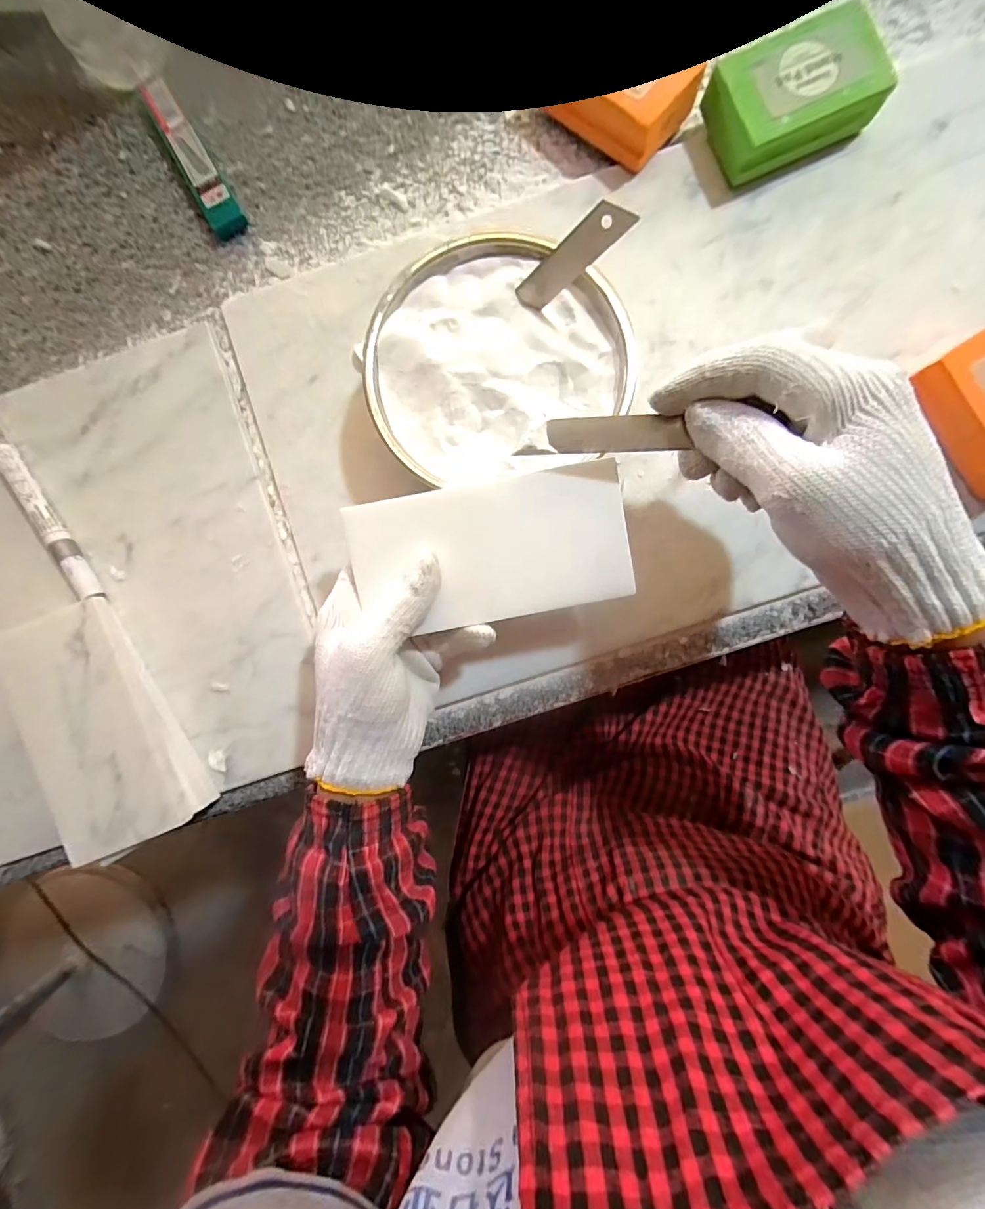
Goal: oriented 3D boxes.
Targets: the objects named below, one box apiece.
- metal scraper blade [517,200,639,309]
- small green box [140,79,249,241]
[{"bbox_3d":[0.041,-0.181,0.246,0.017,0.066,0.004,38,56,-26],"label":"metal scraper blade"},{"bbox_3d":[-0.207,-0.305,0.321,0.023,0.014,0.114,-31,87,0],"label":"small green box"}]

